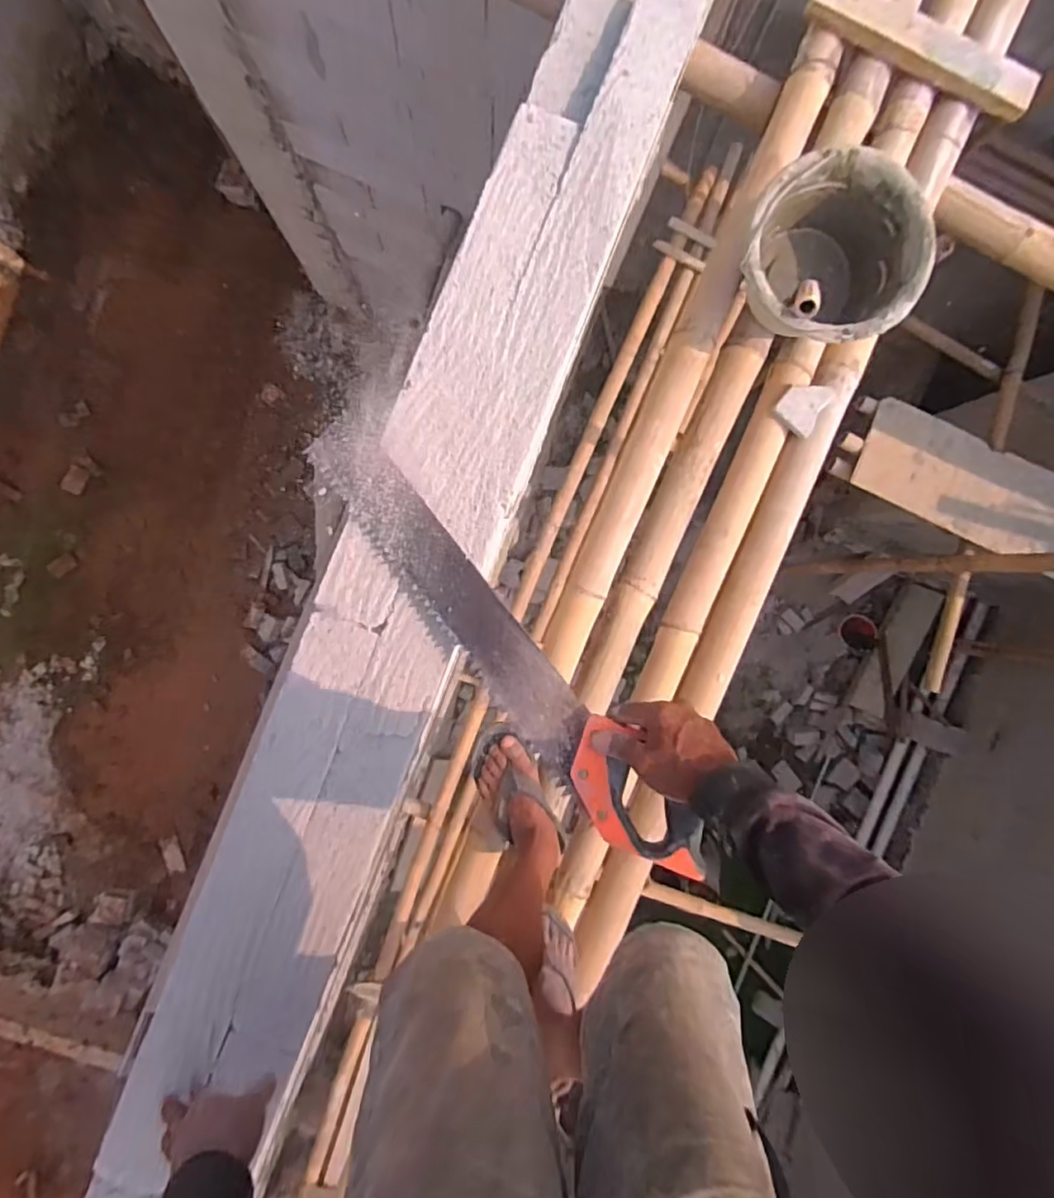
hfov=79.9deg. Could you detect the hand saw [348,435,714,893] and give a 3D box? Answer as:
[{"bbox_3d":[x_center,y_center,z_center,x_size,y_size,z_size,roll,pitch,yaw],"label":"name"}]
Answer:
[{"bbox_3d":[-0.013,0.068,0.613,0.083,0.038,0.479,-39,83,0],"label":"hand saw"}]

